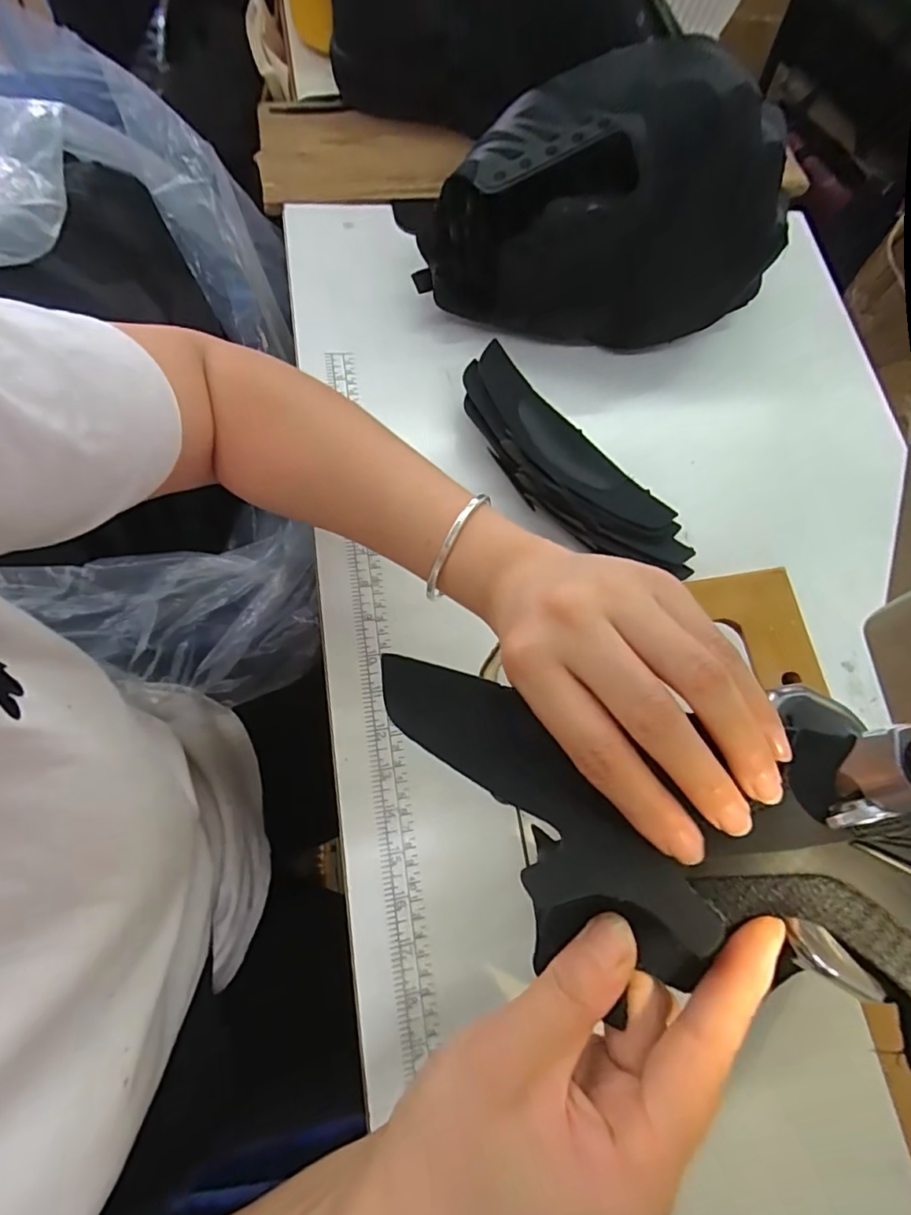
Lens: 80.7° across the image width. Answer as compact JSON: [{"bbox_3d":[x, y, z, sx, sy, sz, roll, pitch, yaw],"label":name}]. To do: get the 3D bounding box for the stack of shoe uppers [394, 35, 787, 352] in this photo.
[{"bbox_3d":[0.110,-0.298,0.404,0.269,0.155,0.128,6,71,-6],"label":"stack of shoe uppers"}]

